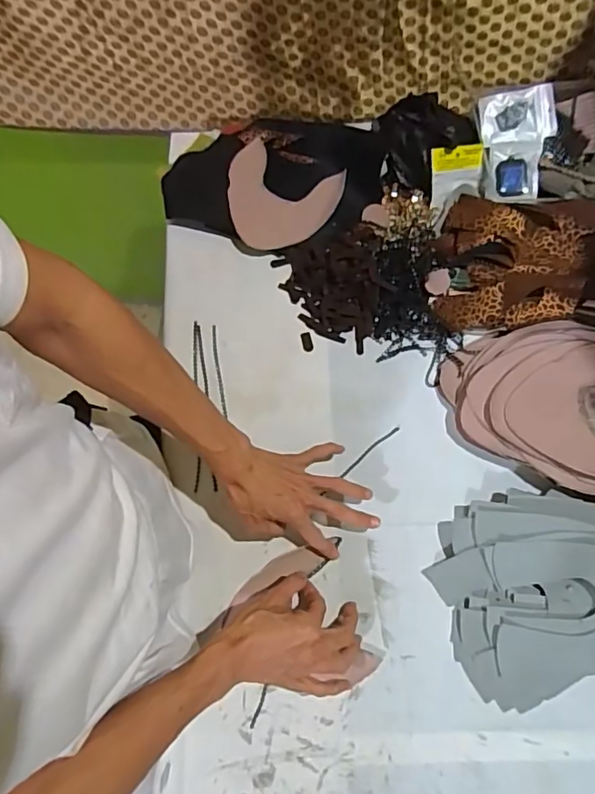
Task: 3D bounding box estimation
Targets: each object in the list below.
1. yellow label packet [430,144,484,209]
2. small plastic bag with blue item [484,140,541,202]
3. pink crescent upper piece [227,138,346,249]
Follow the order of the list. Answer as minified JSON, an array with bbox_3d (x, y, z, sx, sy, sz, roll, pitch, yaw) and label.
[{"bbox_3d":[0.218,-0.302,0.718,0.074,0.074,0.009,-12,31,-11],"label":"yellow label packet"},{"bbox_3d":[0.299,-0.315,0.731,0.074,0.016,0.082,3,95,12],"label":"small plastic bag with blue item"},{"bbox_3d":[-0.031,-0.284,0.751,0.149,0.032,0.148,29,74,10],"label":"pink crescent upper piece"}]

